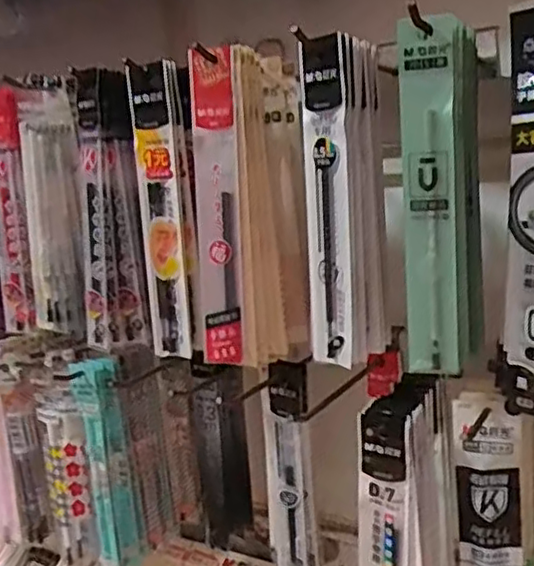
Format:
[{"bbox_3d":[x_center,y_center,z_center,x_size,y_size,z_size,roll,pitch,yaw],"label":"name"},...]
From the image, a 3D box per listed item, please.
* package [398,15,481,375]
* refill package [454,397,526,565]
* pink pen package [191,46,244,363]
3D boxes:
[{"bbox_3d":[0.092,-0.044,0.347,0.029,0.169,0.047,2,13,28],"label":"package"},{"bbox_3d":[0.131,0.150,0.387,0.036,0.170,0.020,0,13,23],"label":"refill package"},{"bbox_3d":[-0.028,-0.042,0.375,0.028,0.170,0.017,-5,12,1],"label":"pink pen package"}]

